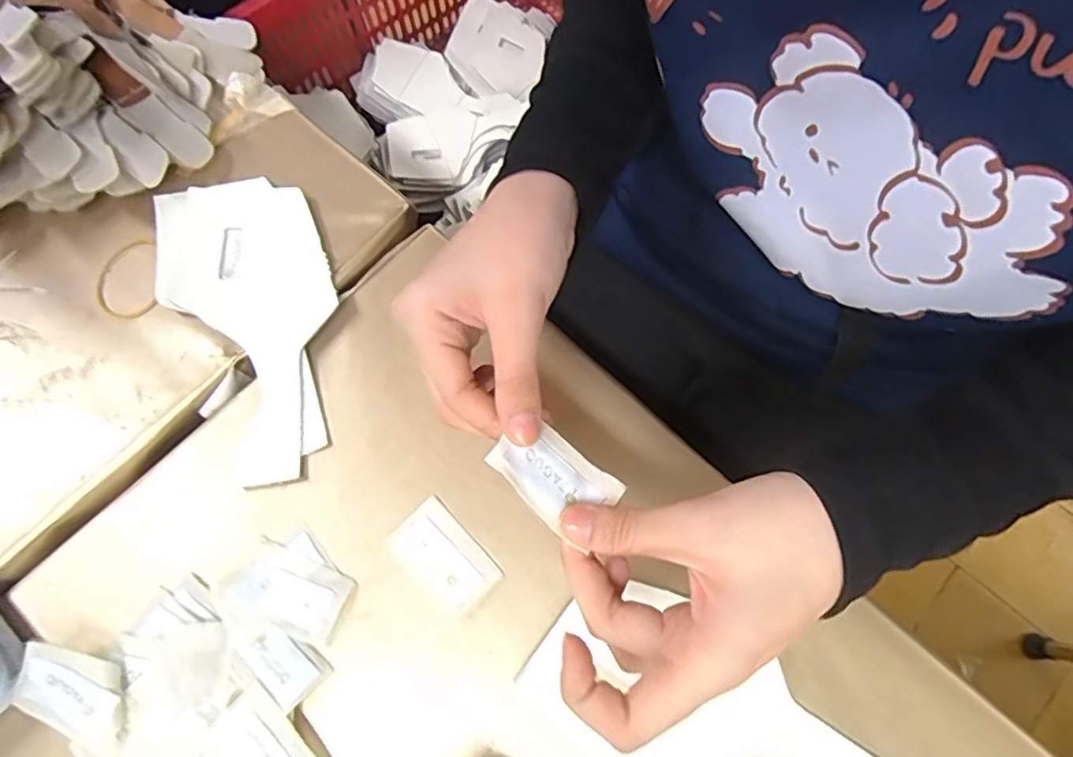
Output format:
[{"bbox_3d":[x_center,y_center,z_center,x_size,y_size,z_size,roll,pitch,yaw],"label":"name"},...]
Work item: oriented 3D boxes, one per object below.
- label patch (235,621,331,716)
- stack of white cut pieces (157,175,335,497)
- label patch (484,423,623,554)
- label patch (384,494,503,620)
[{"bbox_3d":[-0.122,0.137,0.296,0.039,0.008,0.024,40,75,14],"label":"label patch"},{"bbox_3d":[-0.160,-0.038,0.353,0.090,0.014,0.188,-20,71,-7],"label":"stack of white cut pieces"},{"bbox_3d":[0.008,0.039,0.252,0.049,0.004,0.034,43,57,10],"label":"label patch"},{"bbox_3d":[-0.047,0.091,0.314,0.055,0.004,0.033,42,75,14],"label":"label patch"}]

